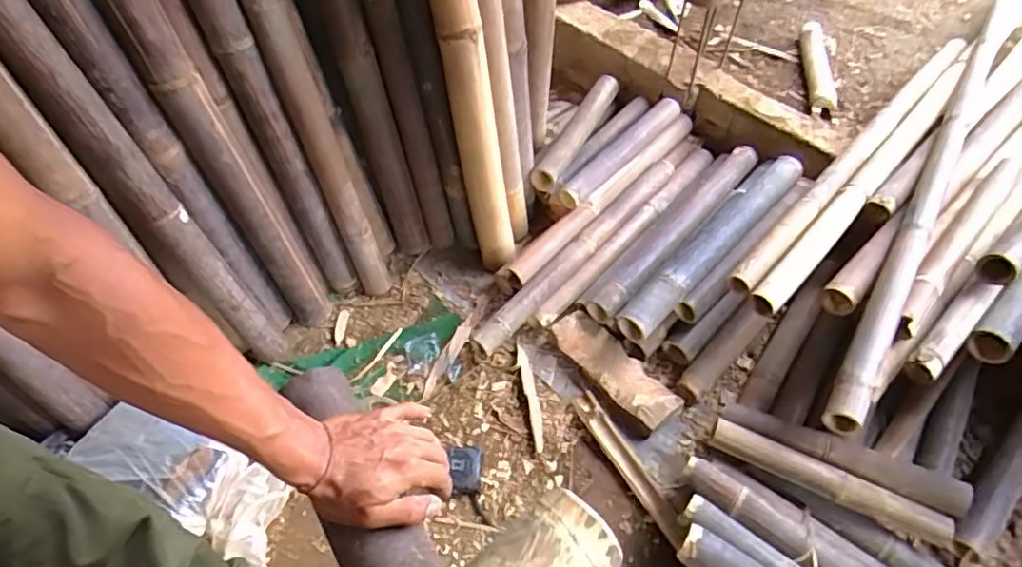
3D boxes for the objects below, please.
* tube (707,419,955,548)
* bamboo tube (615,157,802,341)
[{"bbox_3d":[0.537,0.336,1.018,0.387,0.040,0.057,22,57,14],"label":"tube"},{"bbox_3d":[0.433,-0.088,1.279,0.101,0.088,0.579,38,62,23],"label":"bamboo tube"}]

